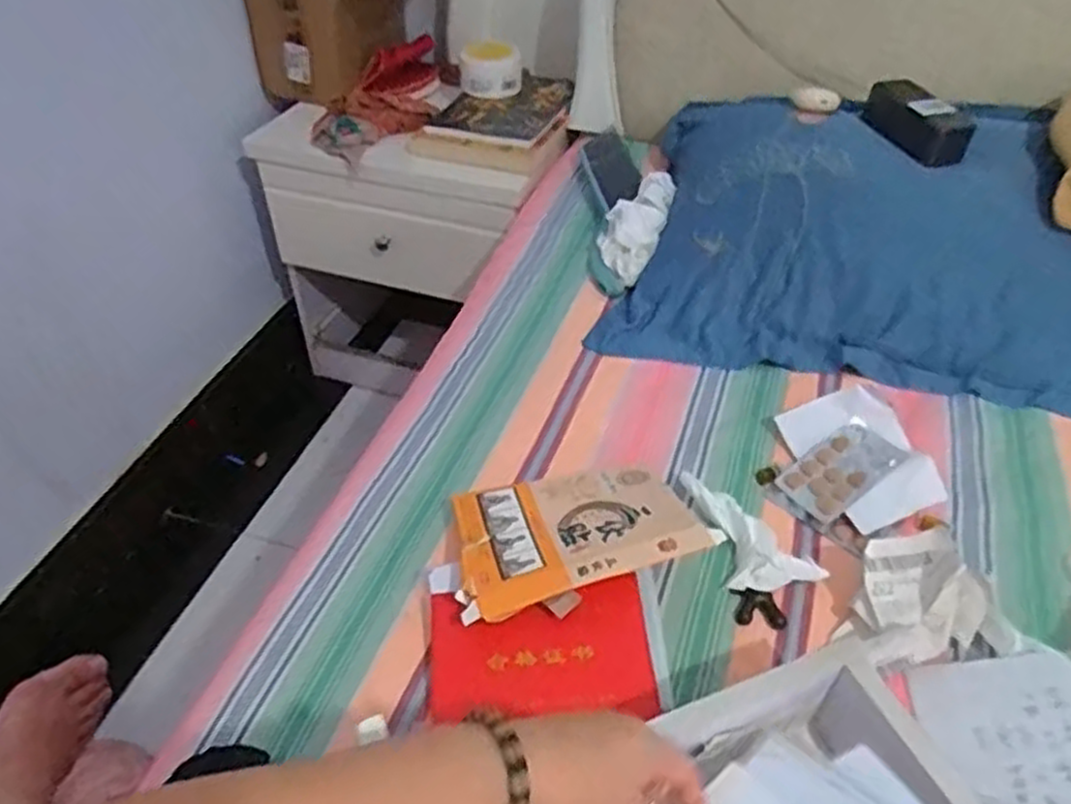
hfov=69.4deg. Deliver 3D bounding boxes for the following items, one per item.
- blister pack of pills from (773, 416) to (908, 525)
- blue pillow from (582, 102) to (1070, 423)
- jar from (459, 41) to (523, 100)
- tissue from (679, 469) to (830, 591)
[{"bbox_3d":[0.275,0.061,0.699,0.101,0.004,0.061,-38,56,-8],"label":"blister pack of pills"},{"bbox_3d":[0.475,-0.173,0.856,0.723,0.132,0.418,12,45,12],"label":"blue pillow"},{"bbox_3d":[-0.067,-0.515,1.206,0.094,0.068,0.078,0,44,0],"label":"jar"},{"bbox_3d":[0.179,0.107,0.651,0.076,0.025,0.114,-10,45,-10],"label":"tissue"}]

